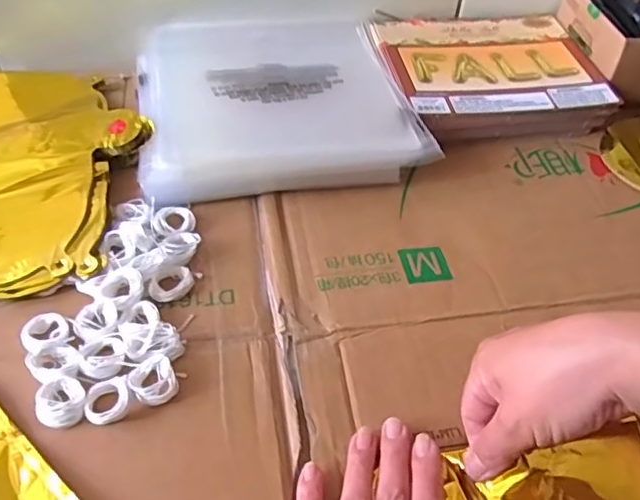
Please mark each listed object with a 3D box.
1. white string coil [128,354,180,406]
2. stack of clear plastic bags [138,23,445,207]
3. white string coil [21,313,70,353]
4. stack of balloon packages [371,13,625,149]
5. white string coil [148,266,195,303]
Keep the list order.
[{"bbox_3d":[-0.101,0.078,0.375,0.027,0.010,0.029,2,49,-2],"label":"white string coil"},{"bbox_3d":[-0.045,-0.139,0.550,0.220,0.035,0.236,-8,50,-10],"label":"stack of clear plastic bags"},{"bbox_3d":[-0.172,0.051,0.388,0.027,0.005,0.029,2,49,-2],"label":"white string coil"},{"bbox_3d":[0.159,-0.169,0.589,0.189,0.029,0.174,-8,50,-10],"label":"stack of balloon packages"},{"bbox_3d":[-0.101,0.023,0.421,0.022,0.014,0.032,32,55,23],"label":"white string coil"}]

